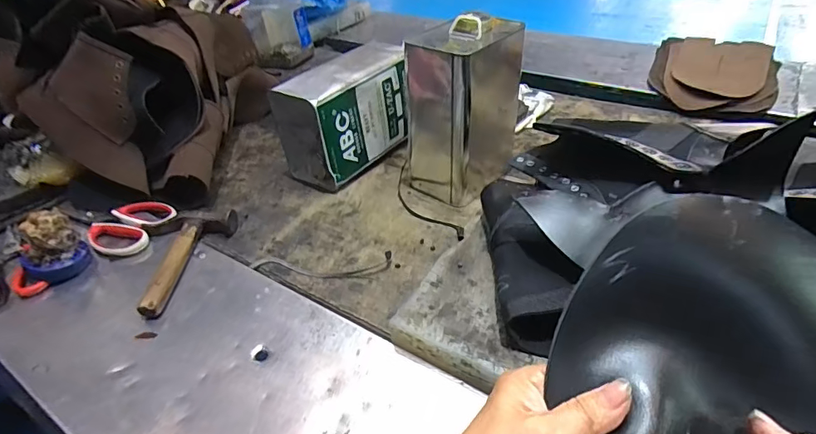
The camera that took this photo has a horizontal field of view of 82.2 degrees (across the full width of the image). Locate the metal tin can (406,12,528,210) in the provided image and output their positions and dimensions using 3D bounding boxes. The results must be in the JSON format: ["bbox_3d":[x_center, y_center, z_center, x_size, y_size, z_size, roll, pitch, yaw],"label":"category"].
[{"bbox_3d":[0.080,-0.160,0.690,0.107,0.228,0.148,27,47,33],"label":"metal tin can"}]

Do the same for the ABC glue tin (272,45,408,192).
[{"bbox_3d":[-0.098,-0.161,0.765,0.104,0.167,0.205,28,48,34],"label":"ABC glue tin"}]

